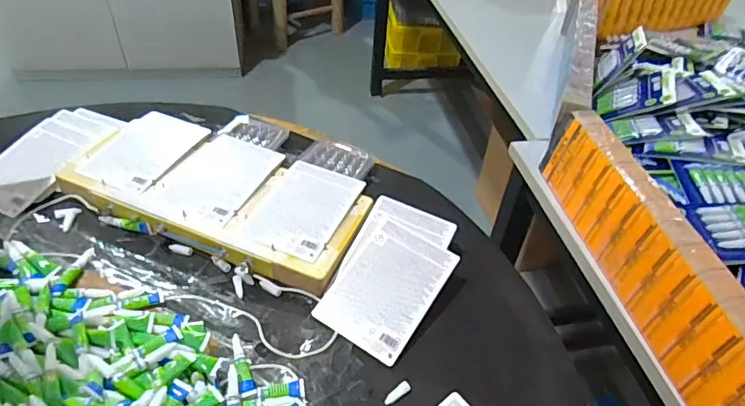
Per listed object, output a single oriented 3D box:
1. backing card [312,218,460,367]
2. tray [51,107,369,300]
[{"bbox_3d":[0.021,0.104,0.632,0.117,0.005,0.170,27,61,20],"label":"backing card"},{"bbox_3d":[-0.220,-0.019,0.734,0.426,0.047,0.204,19,44,14],"label":"tray"}]

